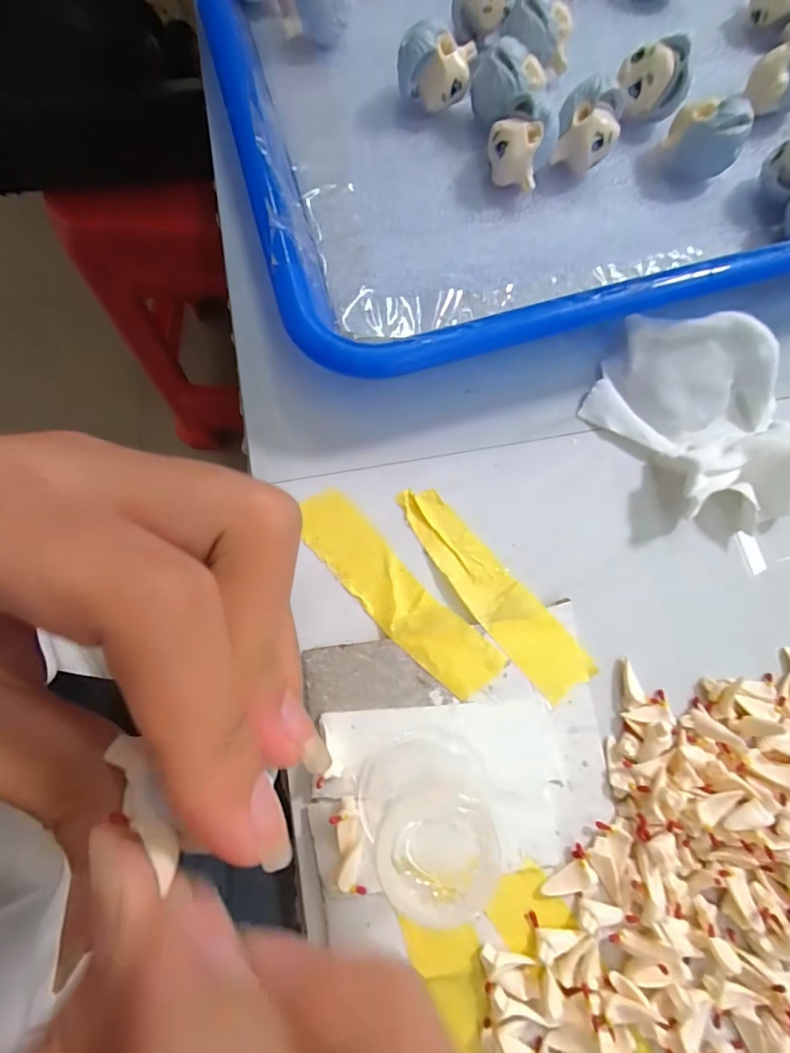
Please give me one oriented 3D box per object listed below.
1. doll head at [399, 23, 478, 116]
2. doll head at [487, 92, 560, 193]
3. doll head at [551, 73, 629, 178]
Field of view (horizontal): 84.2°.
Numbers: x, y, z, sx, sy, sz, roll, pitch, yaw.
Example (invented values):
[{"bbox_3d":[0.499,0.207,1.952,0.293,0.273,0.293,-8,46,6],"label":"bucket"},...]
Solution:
[{"bbox_3d":[0.016,-0.177,0.169,0.028,0.026,0.018,6,77,0],"label":"doll head"},{"bbox_3d":[0.047,-0.144,0.165,0.021,0.026,0.019,35,78,6],"label":"doll head"},{"bbox_3d":[0.075,-0.154,0.169,0.022,0.026,0.023,15,77,2],"label":"doll head"}]

